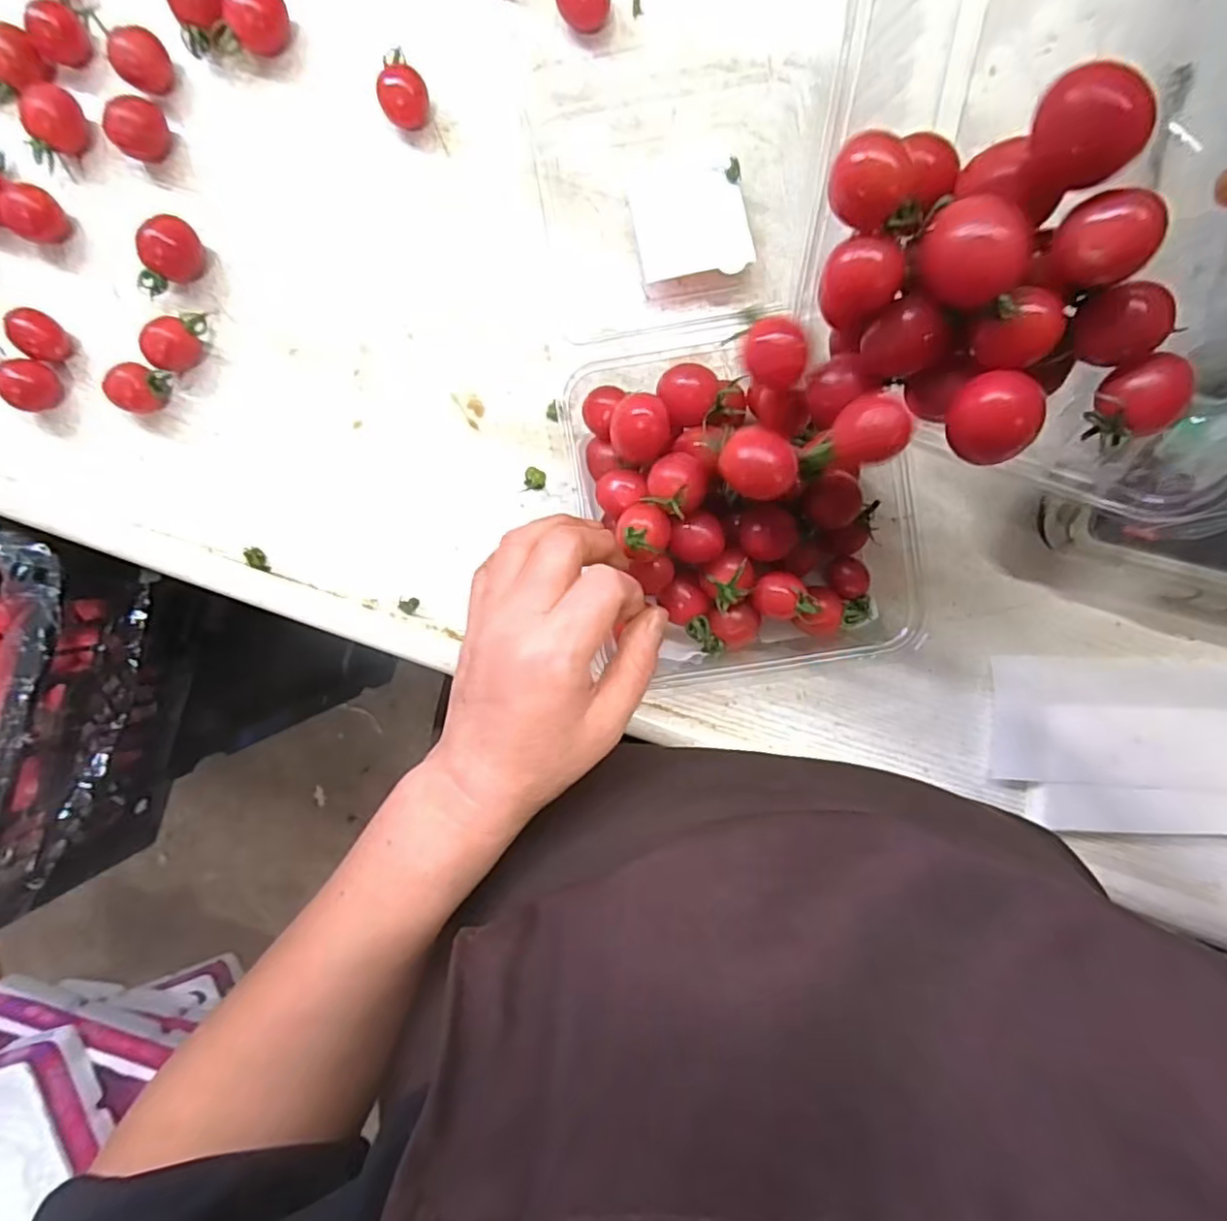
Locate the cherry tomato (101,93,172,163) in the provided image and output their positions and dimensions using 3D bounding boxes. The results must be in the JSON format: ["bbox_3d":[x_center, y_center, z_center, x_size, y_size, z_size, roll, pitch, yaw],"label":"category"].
[{"bbox_3d":[-0.268,-0.272,0.362,0.023,0.026,0.030,40,93,0],"label":"cherry tomato"}]

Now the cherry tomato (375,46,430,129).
[{"bbox_3d":[-0.118,-0.290,0.356,0.026,0.023,0.032,-25,91,3],"label":"cherry tomato"}]

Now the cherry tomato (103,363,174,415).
[{"bbox_3d":[-0.274,-0.129,0.371,0.022,0.028,0.029,27,93,1],"label":"cherry tomato"}]

